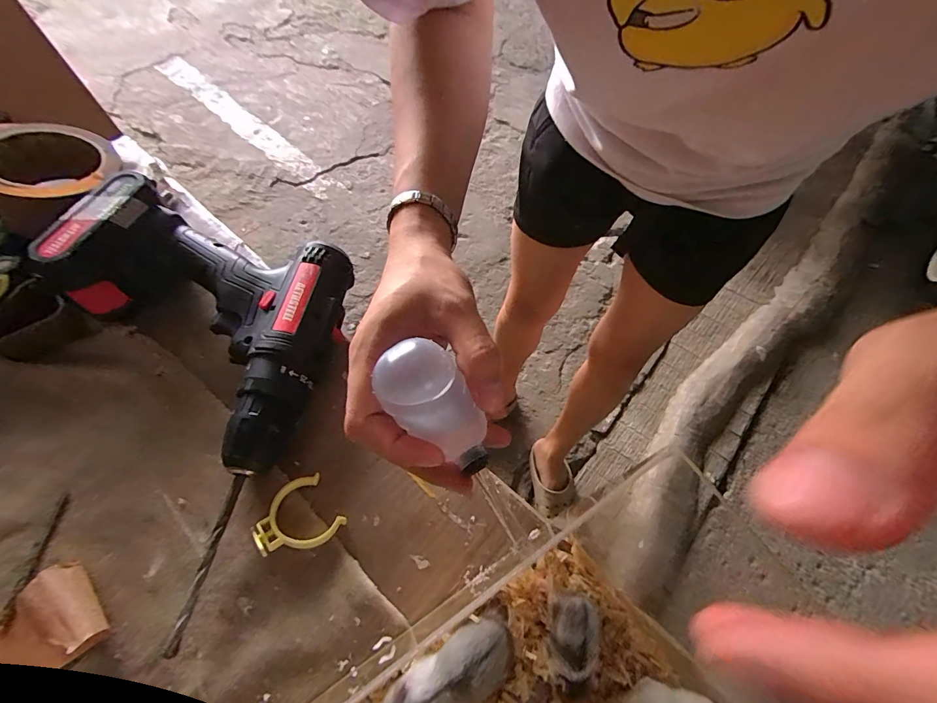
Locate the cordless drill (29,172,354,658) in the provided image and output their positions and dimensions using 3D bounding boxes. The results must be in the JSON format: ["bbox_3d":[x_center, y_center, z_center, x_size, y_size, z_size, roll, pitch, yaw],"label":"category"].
[{"bbox_3d":[-0.216,0.010,0.276,0.209,0.071,0.263,16,60,4],"label":"cordless drill"}]

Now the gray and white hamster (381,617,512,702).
[{"bbox_3d":[-0.011,0.172,0.213,0.073,0.036,0.031,-27,66,-19],"label":"gray and white hamster"}]

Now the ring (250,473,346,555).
[{"bbox_3d":[-0.110,0.107,0.258,0.049,0.012,0.044,-31,69,-34],"label":"ring"}]

